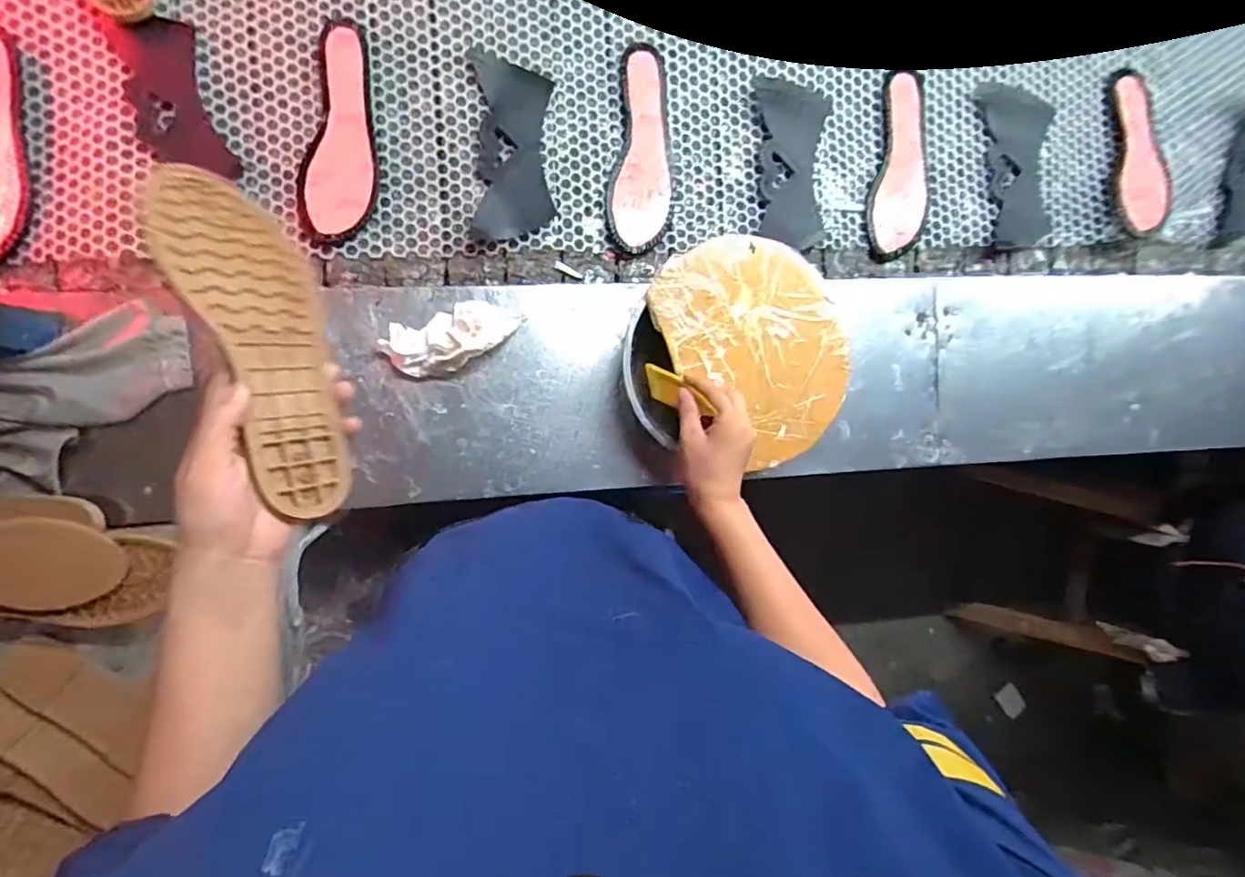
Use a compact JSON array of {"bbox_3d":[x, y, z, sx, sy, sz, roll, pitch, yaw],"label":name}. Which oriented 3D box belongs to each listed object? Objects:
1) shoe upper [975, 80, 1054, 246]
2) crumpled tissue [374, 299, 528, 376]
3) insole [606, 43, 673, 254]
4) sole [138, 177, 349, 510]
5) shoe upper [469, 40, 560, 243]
[{"bbox_3d":[0.519,-0.358,0.729,0.094,0.018,0.202,-8,91,-9],"label":"shoe upper"},{"bbox_3d":[-0.183,-0.109,0.600,0.142,0.042,0.068,-16,92,-8],"label":"crumpled tissue"},{"bbox_3d":[0.029,-0.339,0.655,0.076,0.022,0.230,6,89,-9],"label":"insole"},{"bbox_3d":[-0.246,-0.066,0.384,0.082,0.020,0.238,-23,96,-52],"label":"sole"},{"bbox_3d":[-0.124,-0.333,0.639,0.088,0.007,0.204,1,89,-9],"label":"shoe upper"}]

